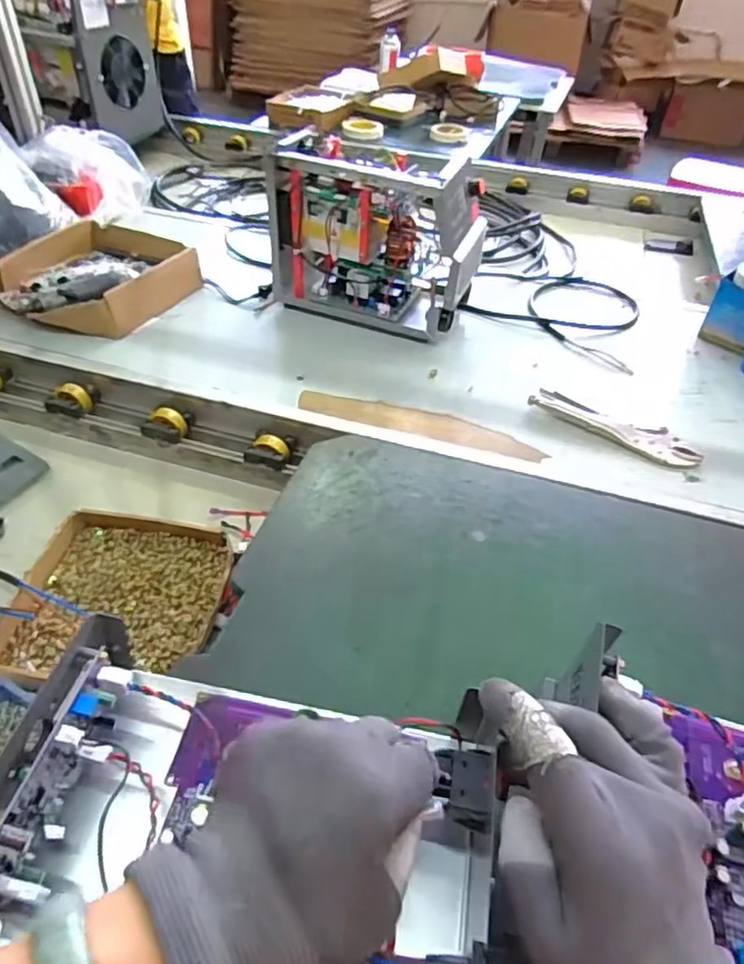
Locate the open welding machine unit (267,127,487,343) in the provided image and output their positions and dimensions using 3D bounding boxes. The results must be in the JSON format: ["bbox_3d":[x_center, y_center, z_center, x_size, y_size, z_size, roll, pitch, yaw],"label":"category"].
[{"bbox_3d":[0.008,-0.360,0.932,0.291,0.226,0.129,19,46,15],"label":"open welding machine unit"}]

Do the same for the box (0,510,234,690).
[{"bbox_3d":[-0.261,0.130,0.661,0.199,0.055,0.205,6,44,1],"label":"box"}]

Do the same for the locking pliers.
[{"bbox_3d":[0.309,-0.070,0.804,0.214,0.013,0.048,29,49,23],"label":"locking pliers"}]

